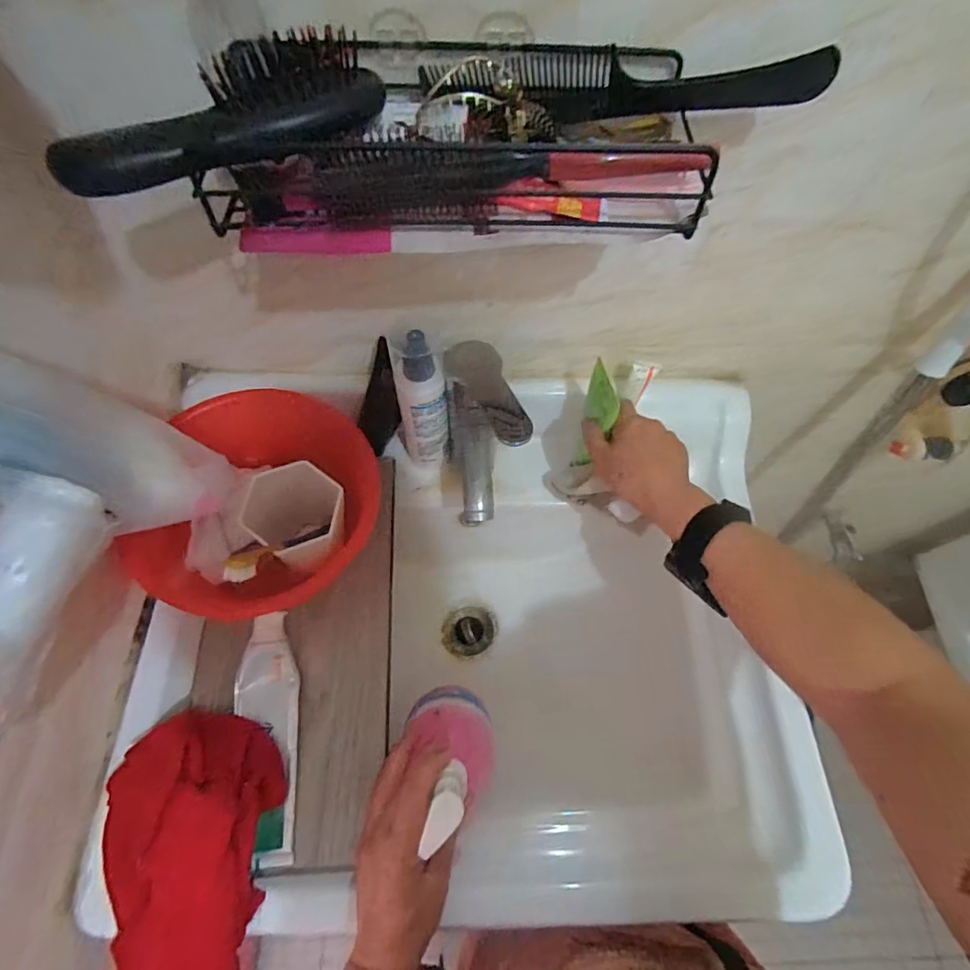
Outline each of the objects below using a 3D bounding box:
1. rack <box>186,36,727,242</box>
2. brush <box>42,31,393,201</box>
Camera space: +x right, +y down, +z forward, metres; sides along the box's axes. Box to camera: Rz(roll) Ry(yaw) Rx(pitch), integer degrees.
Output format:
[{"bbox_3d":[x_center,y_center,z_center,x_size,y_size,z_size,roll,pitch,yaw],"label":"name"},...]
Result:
[{"bbox_3d":[-0.015,-0.196,0.296,0.272,0.055,0.110,0,64,-1],"label":"rack"},{"bbox_3d":[-0.133,-0.187,0.259,0.163,0.036,0.033,-29,68,-14],"label":"brush"}]

